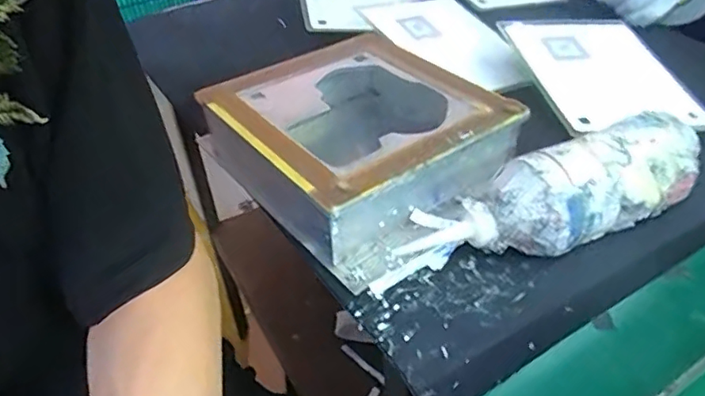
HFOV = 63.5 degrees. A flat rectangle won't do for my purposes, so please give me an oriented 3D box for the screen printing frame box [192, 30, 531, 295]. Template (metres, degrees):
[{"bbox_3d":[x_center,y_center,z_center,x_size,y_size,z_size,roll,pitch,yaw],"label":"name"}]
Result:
[{"bbox_3d":[0.009,-0.053,0.497,0.200,0.069,0.230,-27,45,-24],"label":"screen printing frame box"}]

